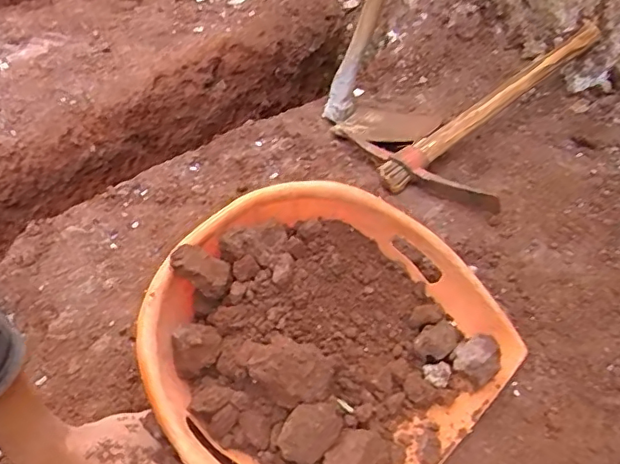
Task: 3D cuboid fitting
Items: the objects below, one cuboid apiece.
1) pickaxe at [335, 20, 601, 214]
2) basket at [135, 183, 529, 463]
[{"bbox_3d":[0.367,-0.273,1.170,0.622,0.109,0.427,-39,44,-14],"label":"pickaxe"},{"bbox_3d":[0.019,0.121,0.683,0.409,0.208,0.335,-30,42,-32],"label":"basket"}]

